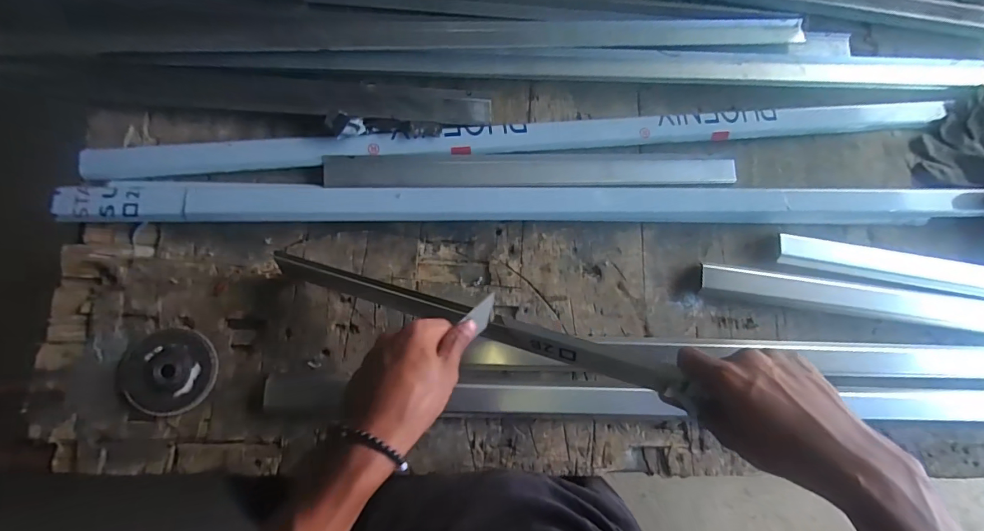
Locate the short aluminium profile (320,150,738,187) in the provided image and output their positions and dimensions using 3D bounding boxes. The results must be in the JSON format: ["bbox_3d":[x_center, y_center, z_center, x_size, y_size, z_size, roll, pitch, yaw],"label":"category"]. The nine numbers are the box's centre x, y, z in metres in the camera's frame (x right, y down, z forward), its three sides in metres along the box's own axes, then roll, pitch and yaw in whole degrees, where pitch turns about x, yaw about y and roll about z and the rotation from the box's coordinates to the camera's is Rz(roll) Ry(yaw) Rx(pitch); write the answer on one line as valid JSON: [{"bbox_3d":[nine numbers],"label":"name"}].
[{"bbox_3d":[0.064,-0.126,0.569,0.535,0.016,0.044,-1,82,-5],"label":"short aluminium profile"}]

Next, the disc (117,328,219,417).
[{"bbox_3d":[-0.366,0.119,0.492,0.098,0.011,0.092,1,82,-5],"label":"disc"}]

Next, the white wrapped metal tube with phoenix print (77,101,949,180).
[{"bbox_3d":[0.082,-0.174,0.575,1.110,0.021,0.046,-6,82,-6],"label":"white wrapped metal tube with phoenix print"}]

